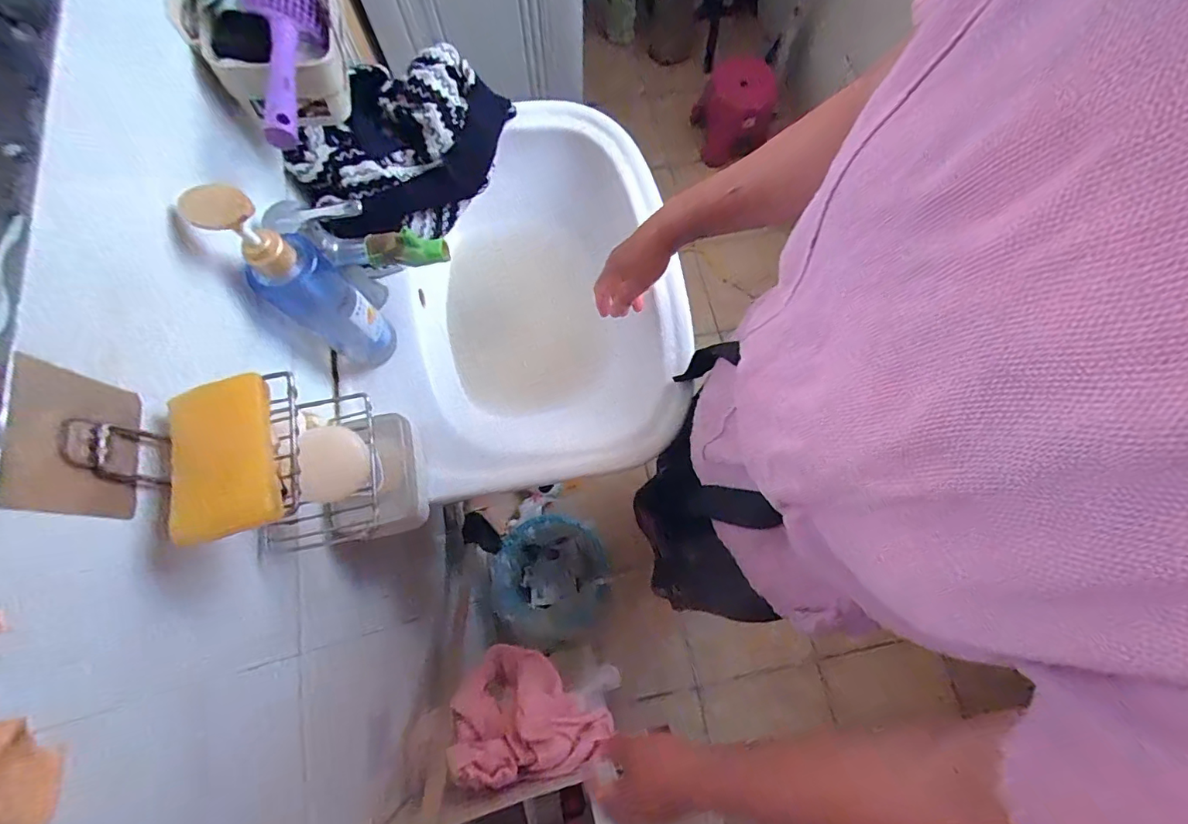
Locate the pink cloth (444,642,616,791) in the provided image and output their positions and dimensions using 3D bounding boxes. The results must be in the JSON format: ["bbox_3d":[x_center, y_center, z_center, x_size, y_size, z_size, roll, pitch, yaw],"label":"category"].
[{"bbox_3d":[-0.080,0.377,0.635,0.191,0.143,0.121,20,74,7],"label":"pink cloth"}]

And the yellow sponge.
[{"bbox_3d":[-0.232,0.025,0.321,0.056,0.025,0.103,-17,74,-5],"label":"yellow sponge"}]

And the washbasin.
[{"bbox_3d":[-0.085,-0.165,0.716,0.386,0.139,0.546,-5,73,-1],"label":"washbasin"}]

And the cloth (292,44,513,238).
[{"bbox_3d":[-0.237,-0.351,0.666,0.185,0.102,0.270,11,73,4],"label":"cloth"}]

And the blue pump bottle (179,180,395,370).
[{"bbox_3d":[-0.281,-0.123,0.505,0.073,0.247,0.066,-43,77,-11],"label":"blue pump bottle"}]

